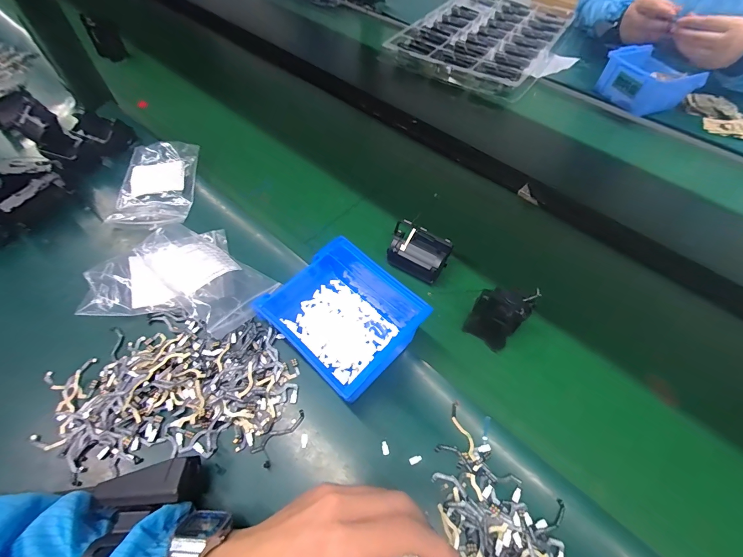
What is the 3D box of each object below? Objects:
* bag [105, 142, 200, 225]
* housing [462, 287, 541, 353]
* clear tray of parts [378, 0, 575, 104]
[{"bbox_3d":[-0.293,-0.136,0.458,0.095,0.022,0.138,-5,57,-5],"label":"bag"},{"bbox_3d":[0.130,0.034,0.345,0.048,0.070,0.042,34,62,19],"label":"housing"},{"bbox_3d":[0.265,-0.552,0.766,0.298,0.021,0.464,29,60,16],"label":"clear tray of parts"}]

